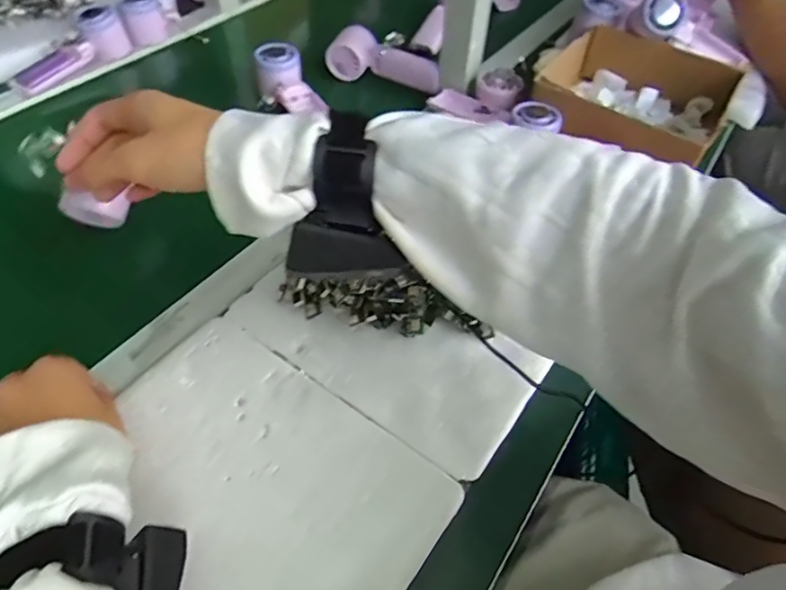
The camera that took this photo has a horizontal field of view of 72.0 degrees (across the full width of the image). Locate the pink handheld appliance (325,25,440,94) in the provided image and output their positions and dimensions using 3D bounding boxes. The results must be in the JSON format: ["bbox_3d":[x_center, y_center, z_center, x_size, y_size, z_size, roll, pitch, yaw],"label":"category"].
[{"bbox_3d":[-0.016,-0.306,0.724,0.161,0.051,0.056,39,57,25],"label":"pink handheld appliance"}]

